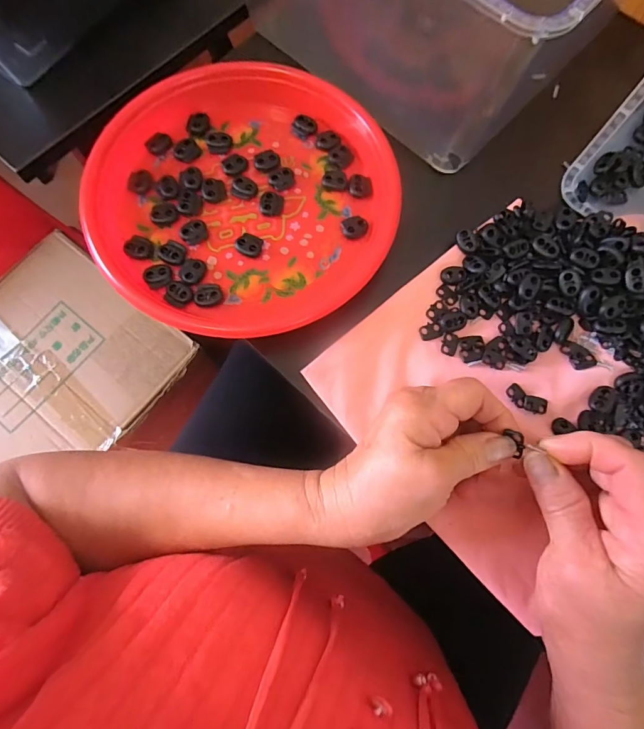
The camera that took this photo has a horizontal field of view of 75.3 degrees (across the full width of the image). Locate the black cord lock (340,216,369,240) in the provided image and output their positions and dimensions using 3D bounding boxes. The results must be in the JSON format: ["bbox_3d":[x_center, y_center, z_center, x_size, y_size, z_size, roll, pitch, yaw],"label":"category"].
[{"bbox_3d":[0.027,-0.111,0.339,0.022,0.006,0.016,-12,76,-4],"label":"black cord lock"}]

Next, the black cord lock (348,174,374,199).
[{"bbox_3d":[0.033,-0.150,0.349,0.020,0.006,0.020,0,75,-1],"label":"black cord lock"}]

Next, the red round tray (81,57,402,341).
[{"bbox_3d":[-0.061,-0.139,0.331,0.226,0.022,0.240,0,75,-1],"label":"red round tray"}]

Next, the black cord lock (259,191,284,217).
[{"bbox_3d":[-0.041,-0.132,0.340,0.018,0.008,0.021,11,75,2],"label":"black cord lock"}]

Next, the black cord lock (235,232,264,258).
[{"bbox_3d":[-0.057,-0.094,0.331,0.019,0.009,0.018,26,76,6],"label":"black cord lock"}]

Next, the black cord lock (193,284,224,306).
[{"bbox_3d":[-0.088,-0.054,0.321,0.021,0.004,0.018,-14,76,-4],"label":"black cord lock"}]

